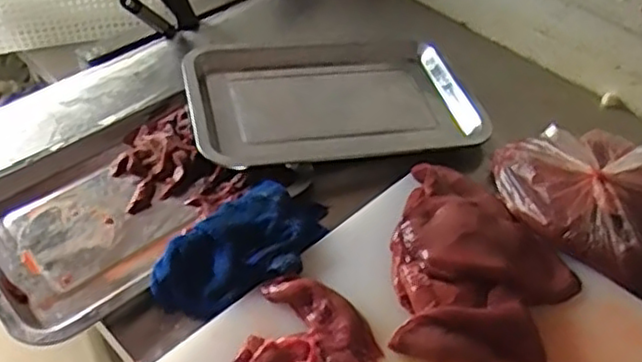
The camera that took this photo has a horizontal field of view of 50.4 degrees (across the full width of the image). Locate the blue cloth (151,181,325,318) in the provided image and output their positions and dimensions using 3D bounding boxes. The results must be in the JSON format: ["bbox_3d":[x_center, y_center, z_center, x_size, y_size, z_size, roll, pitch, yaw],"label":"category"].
[{"bbox_3d":[-0.059,0.053,0.591,0.082,0.036,0.174,33,55,29],"label":"blue cloth"}]

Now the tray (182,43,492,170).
[{"bbox_3d":[0.016,-0.085,0.747,0.307,0.058,0.198,-8,46,-6],"label":"tray"}]

